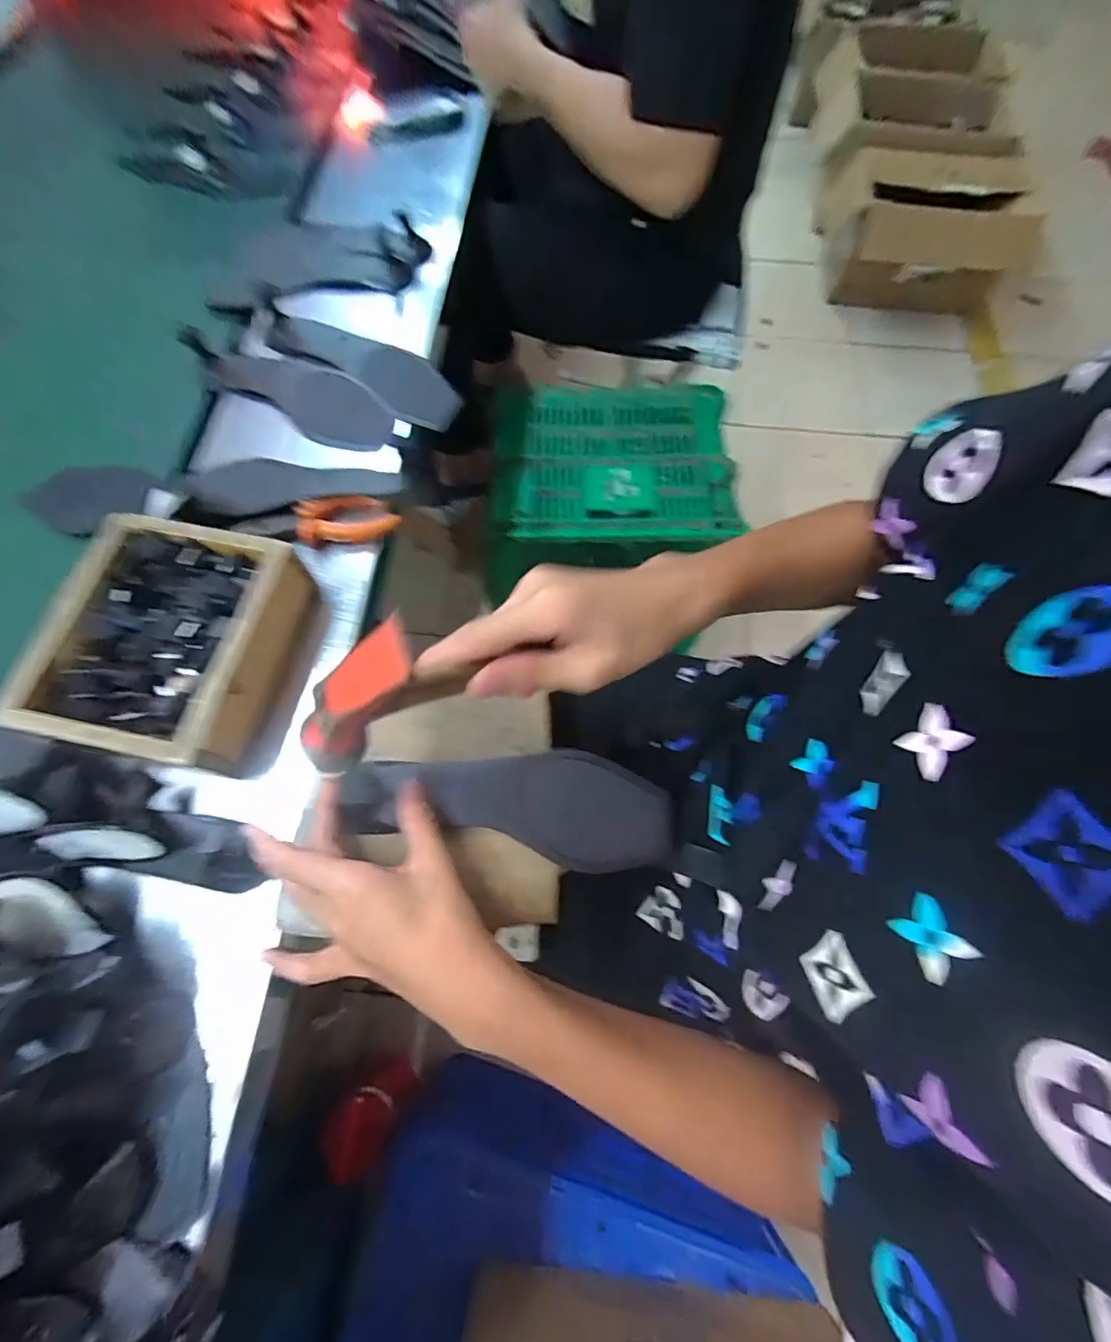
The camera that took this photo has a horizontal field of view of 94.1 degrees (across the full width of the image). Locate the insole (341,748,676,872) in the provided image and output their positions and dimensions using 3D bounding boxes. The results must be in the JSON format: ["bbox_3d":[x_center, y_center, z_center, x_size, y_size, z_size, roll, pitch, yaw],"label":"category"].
[{"bbox_3d":[-0.027,0.095,0.377,0.229,0.011,0.078,9,69,-8],"label":"insole"}]

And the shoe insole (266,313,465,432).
[{"bbox_3d":[-0.203,-0.335,0.561,0.224,0.020,0.077,30,72,10],"label":"shoe insole"}]

